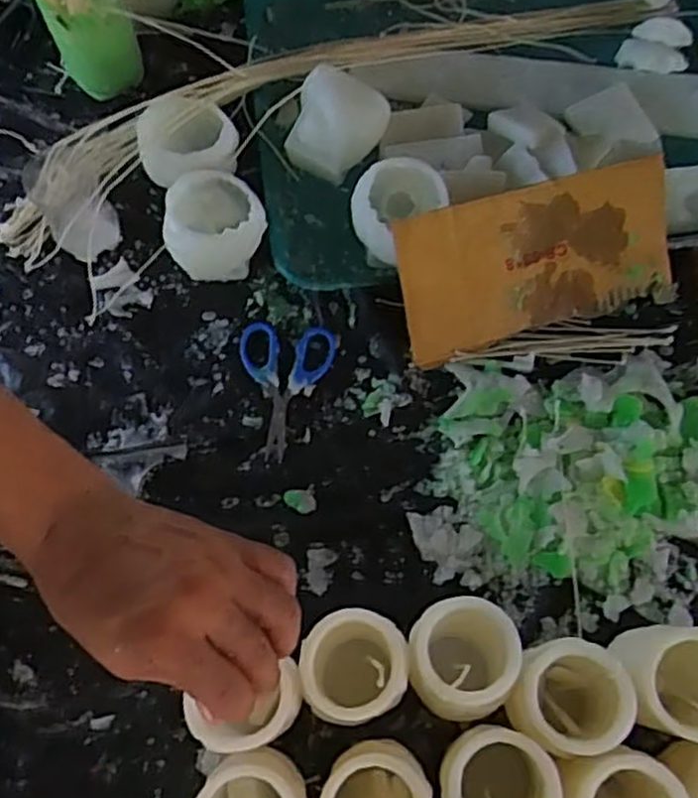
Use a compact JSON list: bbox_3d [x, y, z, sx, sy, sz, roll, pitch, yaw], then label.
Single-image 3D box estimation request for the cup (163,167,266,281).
[{"bbox_3d":[-0.109,-0.142,0.610,0.077,0.061,0.063,-12,70,-4],"label":"cup"}]

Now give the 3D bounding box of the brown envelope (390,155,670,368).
[{"bbox_3d":[0.146,-0.112,0.587,0.215,0.115,0.020,-19,27,-2],"label":"brown envelope"}]

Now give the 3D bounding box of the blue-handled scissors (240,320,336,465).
[{"bbox_3d":[-0.055,-0.007,0.600,0.076,0.006,0.114,6,70,3],"label":"blue-handled scissors"}]

